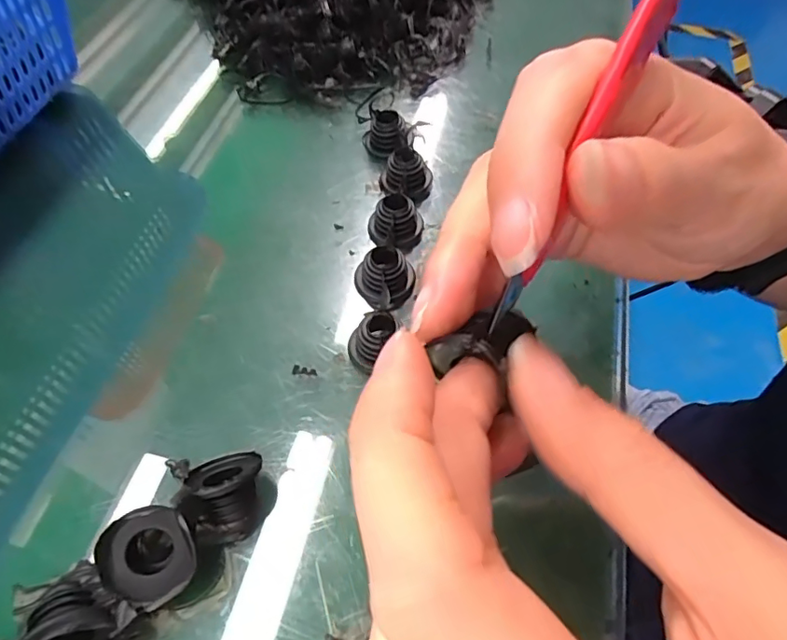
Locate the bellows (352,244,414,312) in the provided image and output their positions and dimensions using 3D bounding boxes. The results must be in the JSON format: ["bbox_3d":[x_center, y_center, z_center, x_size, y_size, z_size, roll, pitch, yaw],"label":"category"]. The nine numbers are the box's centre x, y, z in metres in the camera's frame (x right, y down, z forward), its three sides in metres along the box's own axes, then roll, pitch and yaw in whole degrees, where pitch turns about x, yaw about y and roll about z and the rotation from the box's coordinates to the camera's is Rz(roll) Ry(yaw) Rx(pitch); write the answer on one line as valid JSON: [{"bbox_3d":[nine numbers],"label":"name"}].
[{"bbox_3d":[-0.003,-0.020,0.242,0.025,0.019,0.021,-38,65,-23],"label":"bellows"}]

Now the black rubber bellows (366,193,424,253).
[{"bbox_3d":[0.001,-0.048,0.261,0.018,0.021,0.023,-39,66,-24],"label":"black rubber bellows"}]

